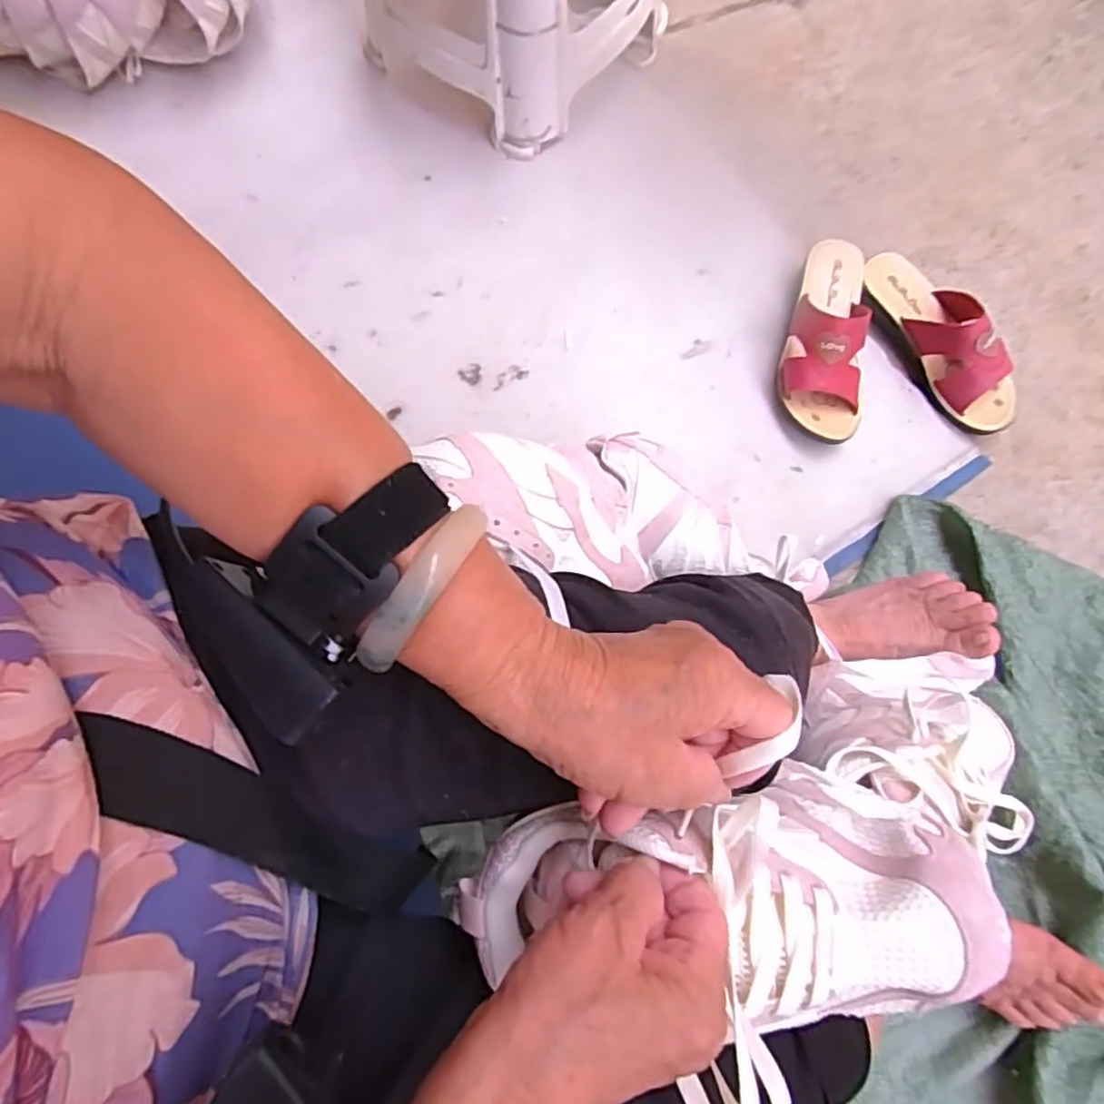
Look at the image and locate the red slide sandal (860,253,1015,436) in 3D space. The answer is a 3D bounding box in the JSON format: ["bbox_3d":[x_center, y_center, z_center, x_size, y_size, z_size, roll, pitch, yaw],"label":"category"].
[{"bbox_3d":[0.422,-0.232,0.734,0.077,0.089,0.220,-32,80,-8],"label":"red slide sandal"}]

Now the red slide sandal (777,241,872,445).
[{"bbox_3d":[0.298,-0.235,0.739,0.085,0.082,0.220,8,77,1],"label":"red slide sandal"}]

